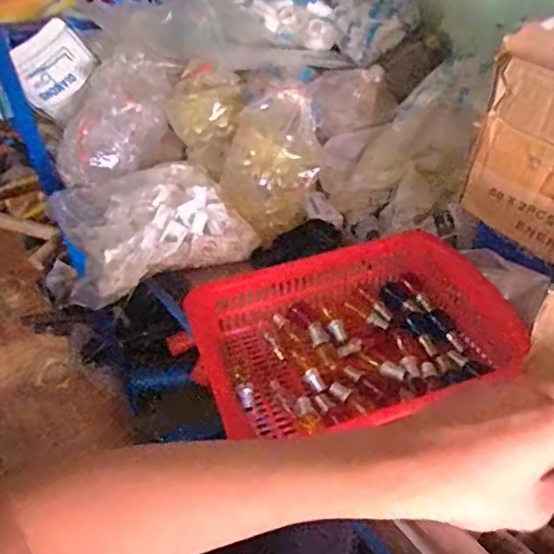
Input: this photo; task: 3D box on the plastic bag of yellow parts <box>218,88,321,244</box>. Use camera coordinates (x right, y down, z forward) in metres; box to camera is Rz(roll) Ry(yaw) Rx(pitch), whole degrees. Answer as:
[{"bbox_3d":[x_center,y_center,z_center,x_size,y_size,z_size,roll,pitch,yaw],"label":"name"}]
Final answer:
[{"bbox_3d":[-0.009,-0.136,0.681,0.101,0.152,0.093,-30,50,-24],"label":"plastic bag of yellow parts"}]

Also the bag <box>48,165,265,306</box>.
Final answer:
[{"bbox_3d":[-0.157,-0.073,0.691,0.213,0.079,0.180,-17,46,-13],"label":"bag"}]

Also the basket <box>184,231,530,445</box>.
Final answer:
[{"bbox_3d":[0.074,0.053,0.551,0.286,0.057,0.193,-17,46,-13],"label":"basket"}]

